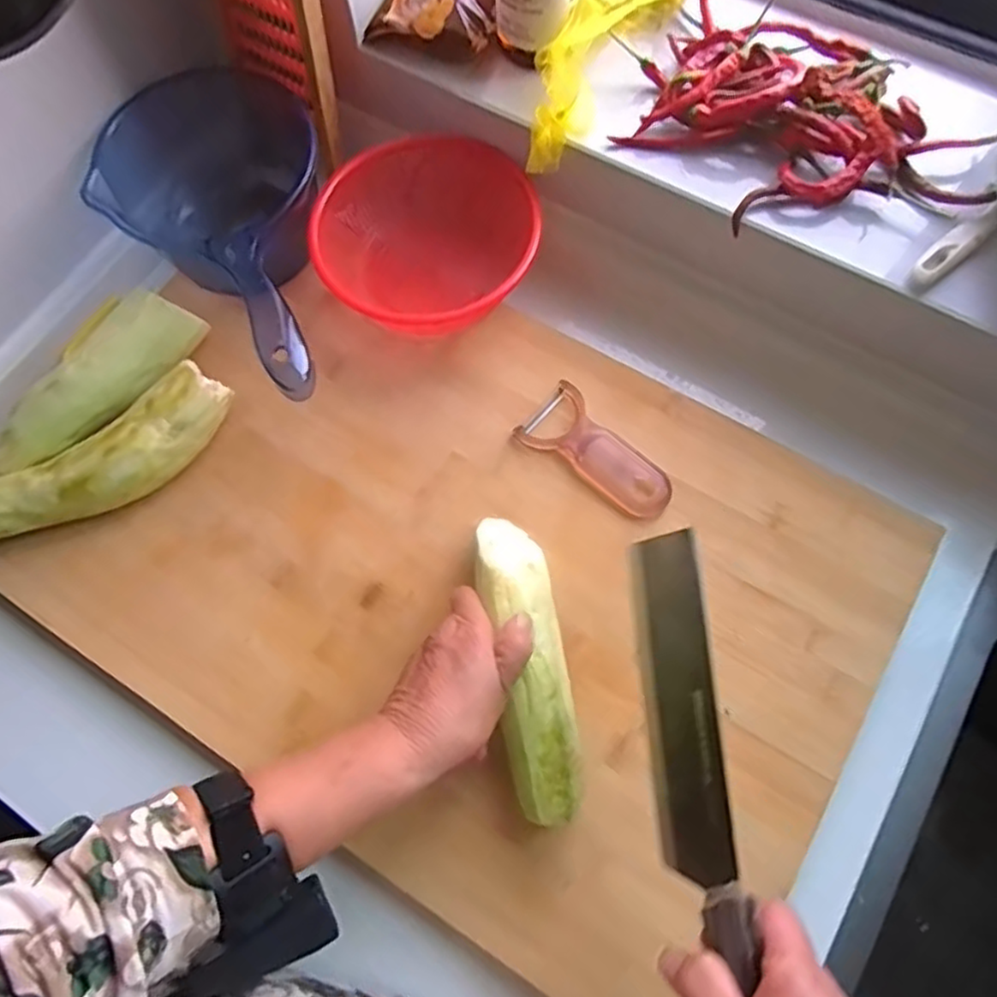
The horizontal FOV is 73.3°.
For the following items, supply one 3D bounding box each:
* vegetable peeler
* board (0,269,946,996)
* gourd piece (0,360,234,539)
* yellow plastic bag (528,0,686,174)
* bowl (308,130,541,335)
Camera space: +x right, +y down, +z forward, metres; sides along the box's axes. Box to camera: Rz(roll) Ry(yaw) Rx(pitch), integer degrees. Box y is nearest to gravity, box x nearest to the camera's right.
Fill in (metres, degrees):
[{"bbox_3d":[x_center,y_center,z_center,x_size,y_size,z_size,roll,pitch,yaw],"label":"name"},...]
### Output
[{"bbox_3d":[0.075,-0.032,0.505,0.122,0.012,0.057,43,78,14],"label":"vegetable peeler"},{"bbox_3d":[-0.026,0.045,0.485,0.555,0.026,0.395,30,75,11],"label":"board"},{"bbox_3d":[-0.290,-0.025,0.491,0.199,0.051,0.055,-31,73,-9],"label":"gourd piece"},{"bbox_3d":[0.086,-0.349,0.503,0.076,0.047,0.230,22,73,9],"label":"yellow plastic bag"},{"bbox_3d":[-0.057,-0.205,0.540,0.169,0.071,0.142,9,72,5],"label":"bowl"}]

